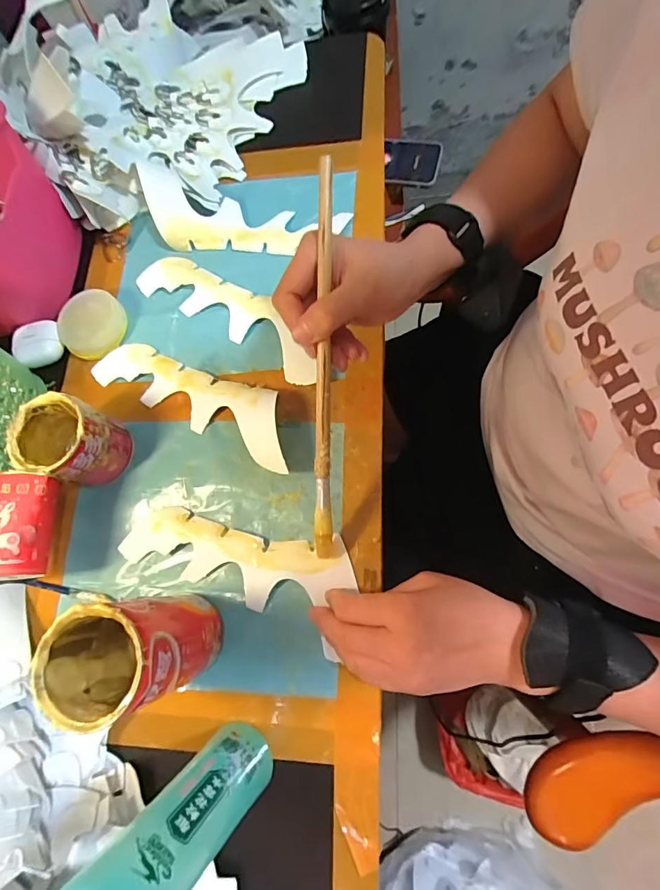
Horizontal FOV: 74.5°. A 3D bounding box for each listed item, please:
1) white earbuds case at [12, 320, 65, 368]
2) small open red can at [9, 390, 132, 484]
[{"bbox_3d":[-0.299,-0.104,0.446,0.047,0.023,0.043,-27,72,0],"label":"white earbuds case"},{"bbox_3d":[-0.221,-0.003,0.379,0.069,0.073,0.068,13,77,11],"label":"small open red can"}]

